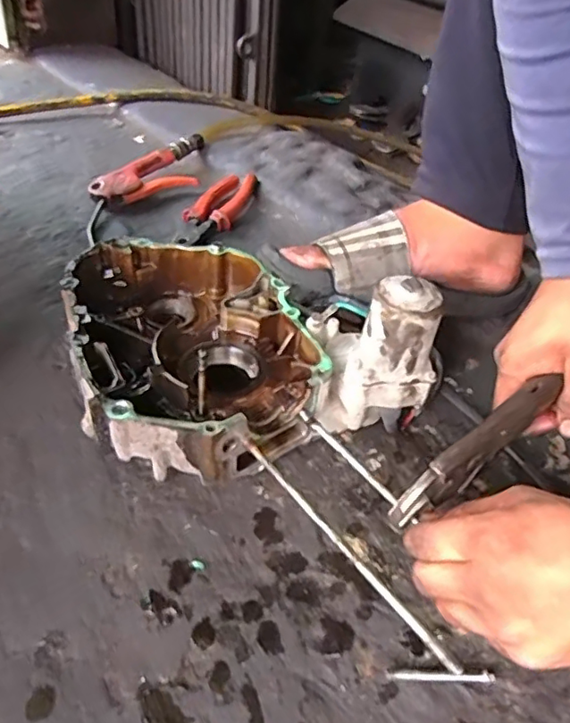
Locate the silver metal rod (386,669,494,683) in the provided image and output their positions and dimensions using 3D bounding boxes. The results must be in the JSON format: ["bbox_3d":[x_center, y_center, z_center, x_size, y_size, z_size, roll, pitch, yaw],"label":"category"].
[{"bbox_3d":[0.091,0.183,0.333,0.063,0.007,0.007,3,43,-5],"label":"silver metal rod"}]

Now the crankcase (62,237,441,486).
[{"bbox_3d":[-0.043,-0.037,0.460,0.241,0.130,0.248,-13,46,-21],"label":"crankcase"}]

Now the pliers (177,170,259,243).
[{"bbox_3d":[-0.083,-0.184,0.690,0.058,0.027,0.156,17,43,10],"label":"pliers"}]

